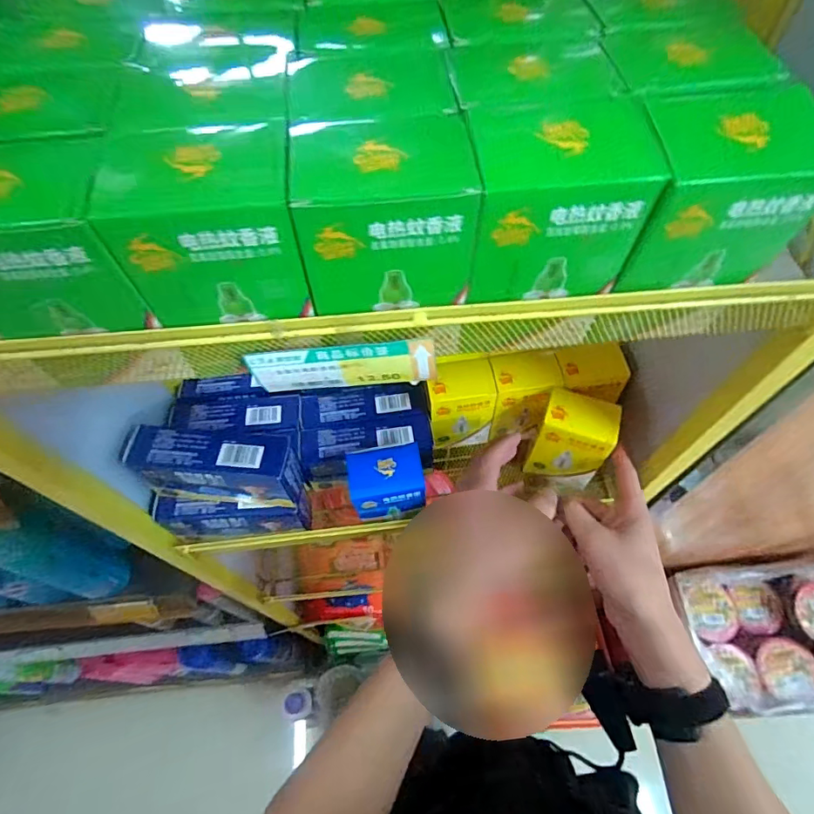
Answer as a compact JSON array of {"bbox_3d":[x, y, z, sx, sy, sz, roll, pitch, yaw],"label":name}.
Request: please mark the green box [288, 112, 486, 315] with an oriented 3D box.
[{"bbox_3d":[-0.009,-0.074,0.199,0.070,0.061,0.049,-10,59,-4],"label":"green box"}]

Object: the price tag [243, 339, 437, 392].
[{"bbox_3d":[-0.030,-0.019,0.241,0.086,0.034,0.004,-3,59,0],"label":"price tag"}]

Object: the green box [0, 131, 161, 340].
[{"bbox_3d":[-0.143,-0.064,0.195,0.067,0.062,0.044,-5,59,-1],"label":"green box"}]

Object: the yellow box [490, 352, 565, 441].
[{"bbox_3d":[0.119,-0.014,0.517,0.062,0.089,0.047,-4,59,-1],"label":"yellow box"}]

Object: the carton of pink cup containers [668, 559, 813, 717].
[{"bbox_3d":[0.609,0.373,0.801,0.316,0.083,0.223,-3,59,0],"label":"carton of pink cup containers"}]

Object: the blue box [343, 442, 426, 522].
[{"bbox_3d":[-0.018,0.073,0.459,0.065,0.070,0.050,-9,59,-3],"label":"blue box"}]

